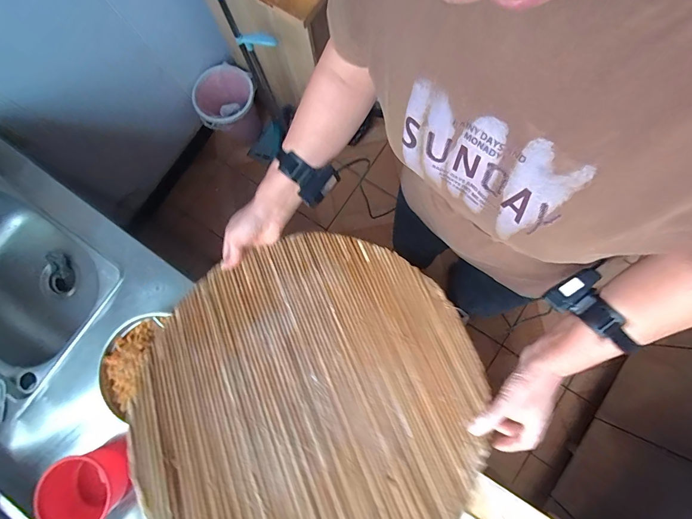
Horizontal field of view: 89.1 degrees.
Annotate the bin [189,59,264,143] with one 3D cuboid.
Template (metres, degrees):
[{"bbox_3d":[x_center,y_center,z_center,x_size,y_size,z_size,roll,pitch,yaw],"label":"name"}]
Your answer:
[{"bbox_3d":[-0.495,-0.654,1.536,0.252,0.270,0.231,0,79,0],"label":"bin"}]

